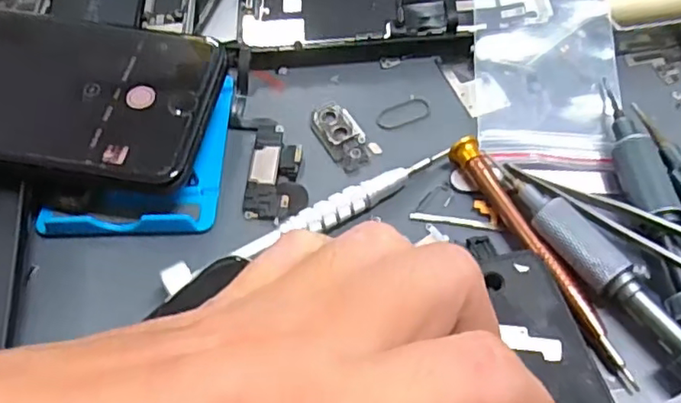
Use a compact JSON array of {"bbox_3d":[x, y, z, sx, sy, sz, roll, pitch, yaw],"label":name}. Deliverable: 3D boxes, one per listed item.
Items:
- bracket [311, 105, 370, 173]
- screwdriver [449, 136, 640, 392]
[{"bbox_3d":[0.000,-0.028,0.260,0.017,0.004,0.035,-26,59,-16],"label":"bracket"},{"bbox_3d":[0.072,0.017,0.220,0.010,0.009,0.105,-23,58,-14],"label":"screwdriver"}]

